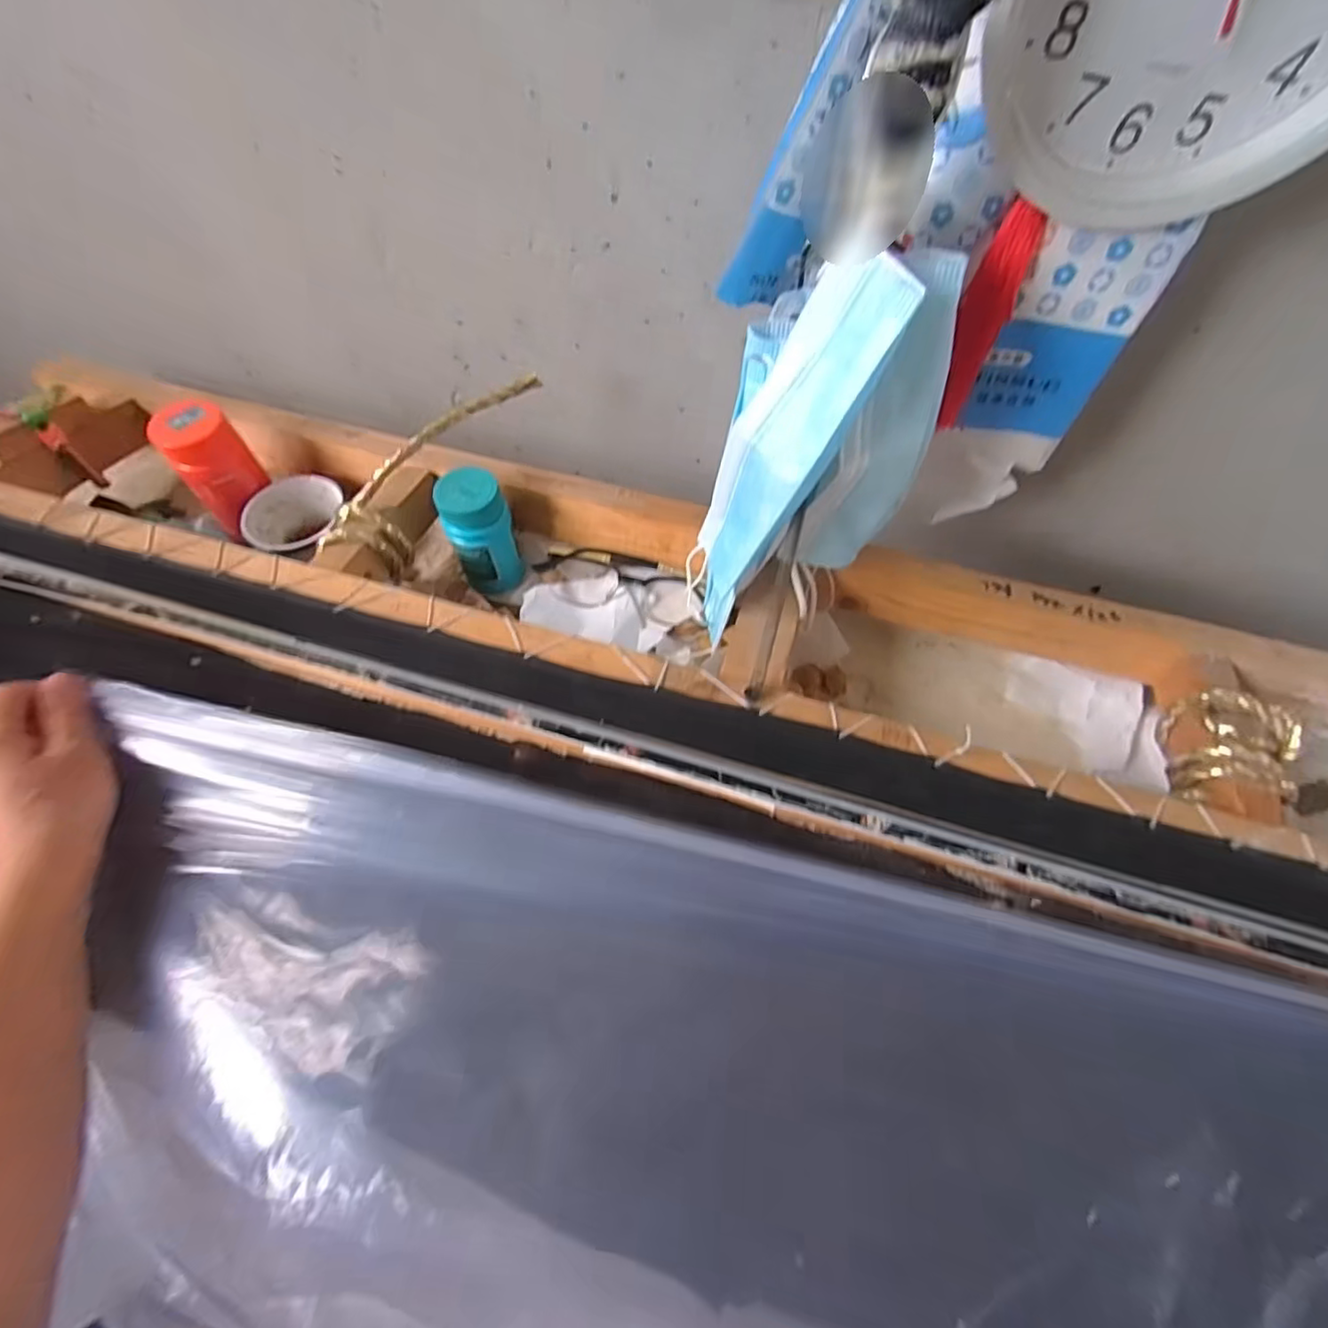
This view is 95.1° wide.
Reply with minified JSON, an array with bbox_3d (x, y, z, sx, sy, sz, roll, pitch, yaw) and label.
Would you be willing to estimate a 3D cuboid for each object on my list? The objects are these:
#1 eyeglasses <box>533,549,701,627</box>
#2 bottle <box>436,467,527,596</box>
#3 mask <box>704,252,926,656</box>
[{"bbox_3d":[-0.030,-0.063,0.460,0.123,0.026,0.051,11,60,5],"label":"eyeglasses"},{"bbox_3d":[-0.133,-0.096,0.442,0.043,0.086,0.037,-25,63,-15],"label":"bottle"},{"bbox_3d":[0.056,-0.101,0.294,0.028,0.174,0.053,-21,67,-39],"label":"mask"}]

